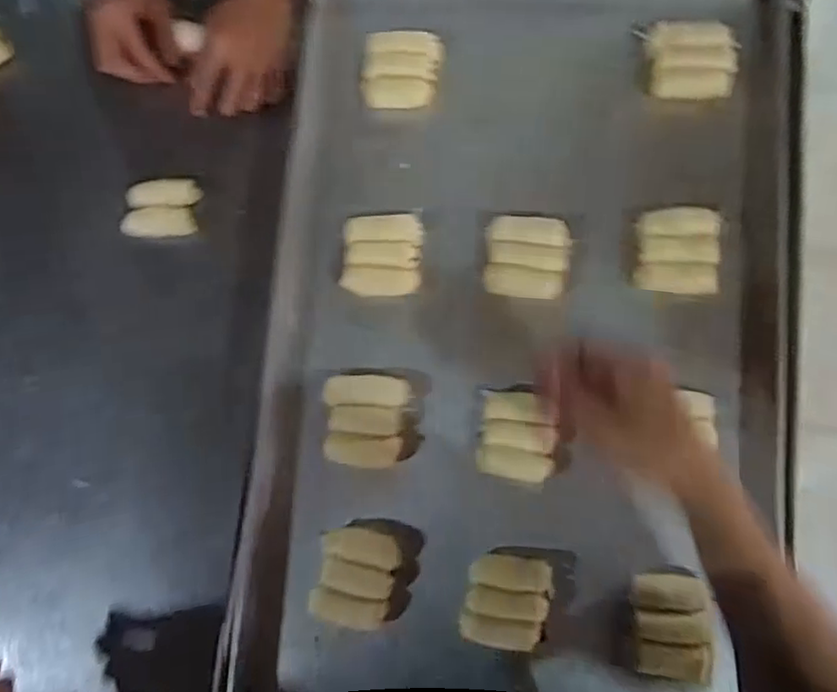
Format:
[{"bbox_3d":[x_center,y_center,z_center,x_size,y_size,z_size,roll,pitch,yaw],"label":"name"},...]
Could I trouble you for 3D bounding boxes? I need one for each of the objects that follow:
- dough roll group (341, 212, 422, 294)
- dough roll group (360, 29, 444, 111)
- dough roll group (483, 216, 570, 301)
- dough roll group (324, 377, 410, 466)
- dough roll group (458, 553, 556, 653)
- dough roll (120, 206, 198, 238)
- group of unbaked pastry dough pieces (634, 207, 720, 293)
[{"bbox_3d":[-0.034,-0.086,0.635,0.072,0.013,0.078,1,80,5],"label":"dough roll group"},{"bbox_3d":[-0.016,-0.274,0.659,0.073,0.023,0.078,5,81,6],"label":"dough roll group"},{"bbox_3d":[0.103,-0.084,0.629,0.076,0.016,0.073,5,88,8],"label":"dough roll group"},{"bbox_3d":[-0.048,0.068,0.606,0.072,0.015,0.082,0,80,5],"label":"dough roll group"},{"bbox_3d":[0.076,0.219,0.571,0.069,0.020,0.074,12,81,7],"label":"dough roll group"},{"bbox_3d":[-0.270,-0.128,0.691,0.077,0.018,0.033,-2,80,5],"label":"dough roll"},{"bbox_3d":[0.236,-0.086,0.603,0.070,0.031,0.076,5,81,6],"label":"group of unbaked pastry dough pieces"}]

